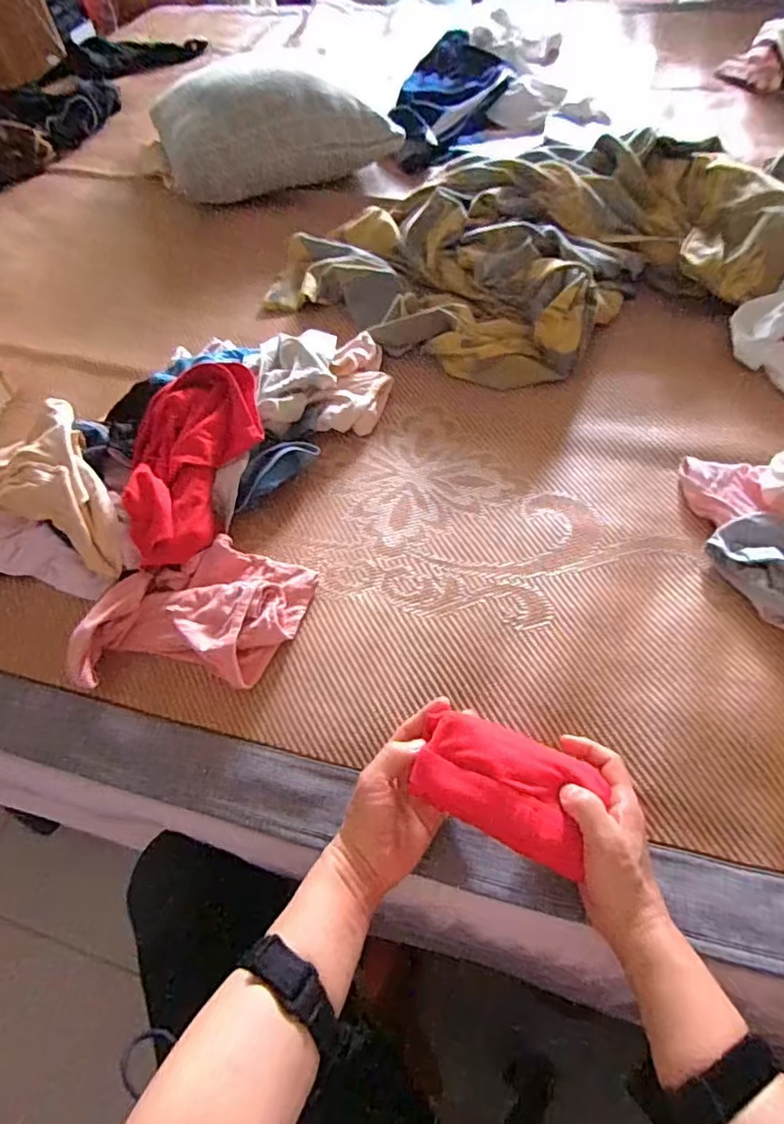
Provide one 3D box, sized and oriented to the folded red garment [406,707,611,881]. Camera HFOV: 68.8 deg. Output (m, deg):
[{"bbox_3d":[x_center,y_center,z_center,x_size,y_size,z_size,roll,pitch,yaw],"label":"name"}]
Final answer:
[{"bbox_3d":[0.088,0.172,0.439,0.132,0.027,0.079,17,62,14],"label":"folded red garment"}]

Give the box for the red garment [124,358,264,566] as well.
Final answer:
[{"bbox_3d":[-0.227,-0.114,0.644,0.124,0.087,0.244,17,62,14],"label":"red garment"}]

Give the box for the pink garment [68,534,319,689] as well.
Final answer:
[{"bbox_3d":[-0.194,0.047,0.581,0.221,0.037,0.161,-1,59,4],"label":"pink garment"}]

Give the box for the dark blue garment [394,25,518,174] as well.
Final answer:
[{"bbox_3d":[0.120,-0.907,1.115,0.214,0.054,0.500,7,60,9],"label":"dark blue garment"}]

